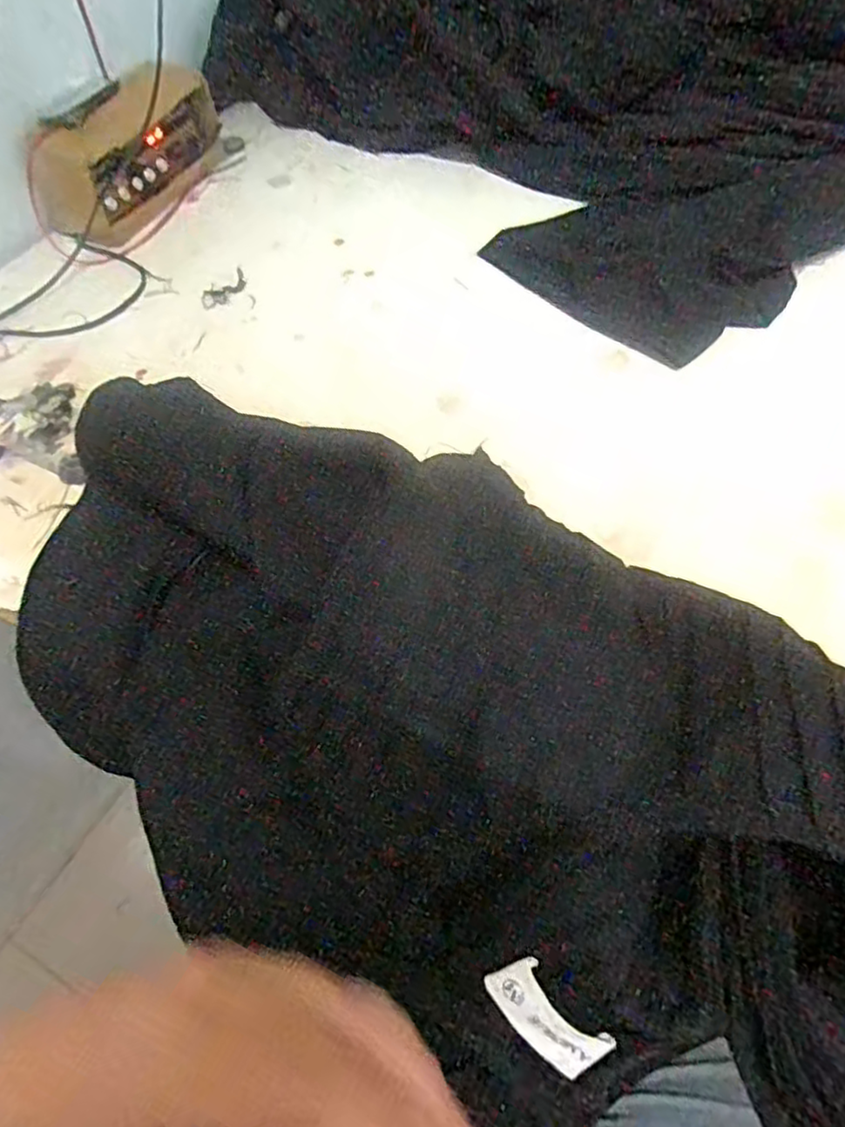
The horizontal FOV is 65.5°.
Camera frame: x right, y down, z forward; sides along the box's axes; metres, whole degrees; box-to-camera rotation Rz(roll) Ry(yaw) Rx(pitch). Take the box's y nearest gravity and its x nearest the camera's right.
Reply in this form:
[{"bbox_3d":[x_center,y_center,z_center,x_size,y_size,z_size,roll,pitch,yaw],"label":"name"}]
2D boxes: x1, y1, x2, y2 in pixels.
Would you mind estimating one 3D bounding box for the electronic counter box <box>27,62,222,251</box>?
[{"bbox_3d":[-0.274,-0.387,0.617,0.072,0.087,0.198,16,61,11],"label":"electronic counter box"}]

